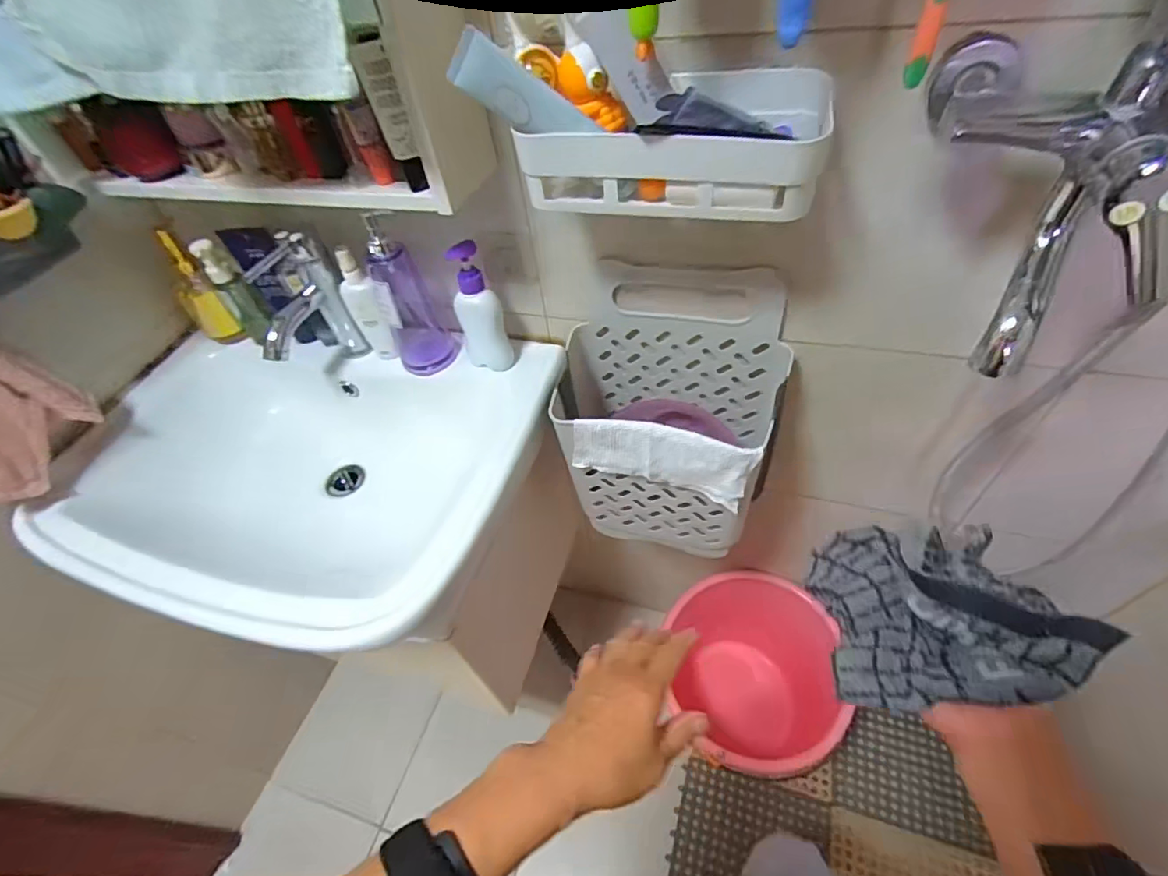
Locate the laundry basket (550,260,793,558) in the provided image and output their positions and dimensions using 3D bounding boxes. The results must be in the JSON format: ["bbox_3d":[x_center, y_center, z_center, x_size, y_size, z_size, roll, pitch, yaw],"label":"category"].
[{"bbox_3d":[0.101,-0.016,0.688,0.285,0.361,0.162,11,49,15],"label":"laundry basket"}]

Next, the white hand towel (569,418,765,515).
[{"bbox_3d":[0.086,0.024,0.594,0.197,0.088,0.023,12,49,16],"label":"white hand towel"}]

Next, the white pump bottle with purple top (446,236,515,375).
[{"bbox_3d":[-0.136,-0.166,0.676,0.044,0.170,0.062,-37,54,-26],"label":"white pump bottle with purple top"}]

